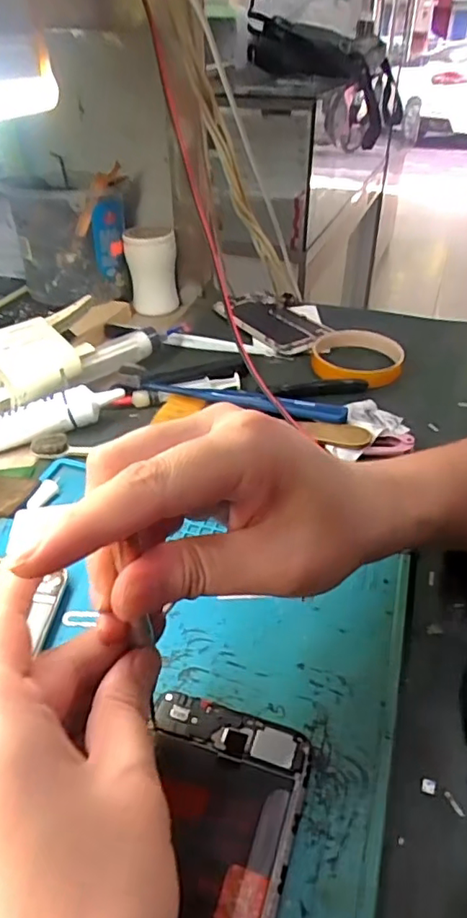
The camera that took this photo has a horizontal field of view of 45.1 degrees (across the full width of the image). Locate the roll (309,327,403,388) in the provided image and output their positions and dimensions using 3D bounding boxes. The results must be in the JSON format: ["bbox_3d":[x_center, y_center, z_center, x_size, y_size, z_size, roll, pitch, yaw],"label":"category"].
[{"bbox_3d":[0.113,-0.094,0.514,0.080,0.014,0.088,7,38,9],"label":"roll"}]

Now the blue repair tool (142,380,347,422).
[{"bbox_3d":[0.007,-0.049,0.443,0.165,0.015,0.019,15,40,19],"label":"blue repair tool"}]

